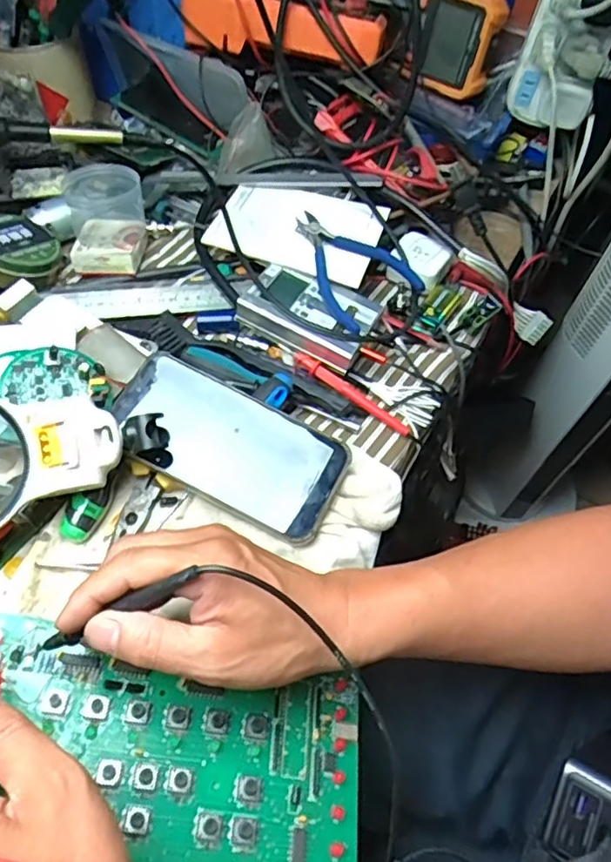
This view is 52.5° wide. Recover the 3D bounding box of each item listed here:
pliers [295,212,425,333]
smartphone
[{"bbox_3d":[0.036,-0.143,0.521,0.081,0.014,0.112,-32,73,-18],"label":"pliers"},{"bbox_3d":[-0.053,0.007,0.432,0.162,0.016,0.081,33,75,6],"label":"smartphone"}]

